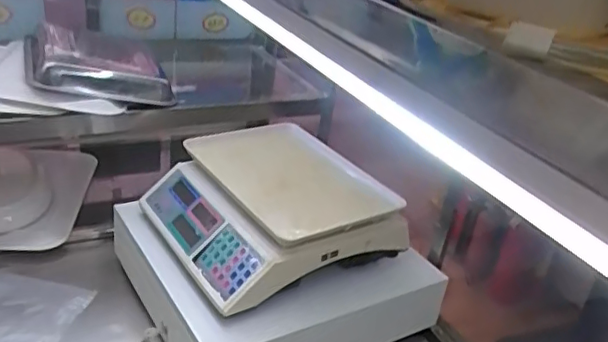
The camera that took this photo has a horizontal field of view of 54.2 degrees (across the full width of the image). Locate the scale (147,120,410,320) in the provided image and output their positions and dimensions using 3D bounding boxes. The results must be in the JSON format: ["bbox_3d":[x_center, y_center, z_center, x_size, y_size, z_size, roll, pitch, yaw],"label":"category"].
[{"bbox_3d":[-0.056,0.054,0.982,0.334,0.119,0.322,-10,32,-30],"label":"scale"}]

